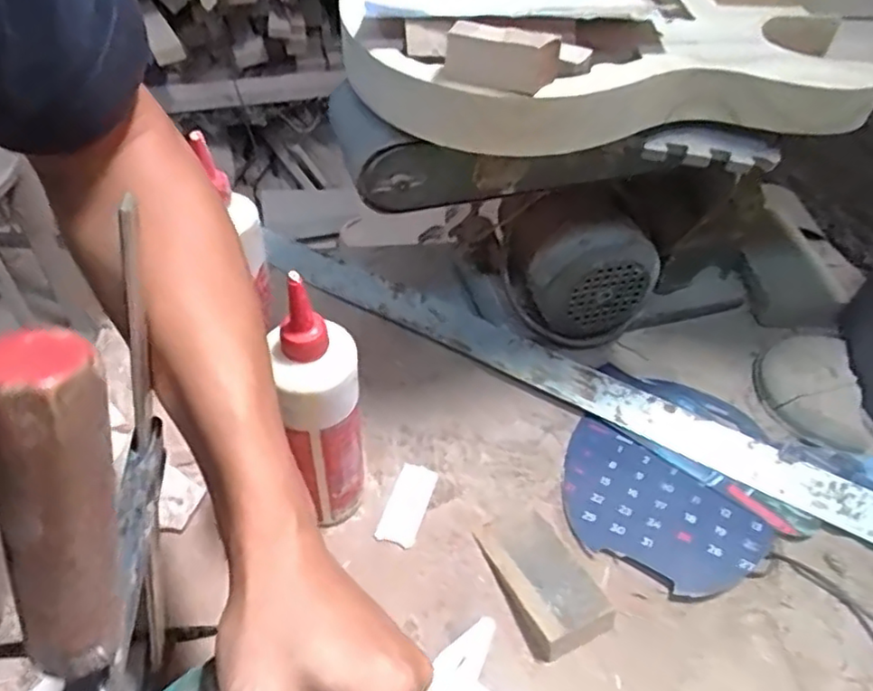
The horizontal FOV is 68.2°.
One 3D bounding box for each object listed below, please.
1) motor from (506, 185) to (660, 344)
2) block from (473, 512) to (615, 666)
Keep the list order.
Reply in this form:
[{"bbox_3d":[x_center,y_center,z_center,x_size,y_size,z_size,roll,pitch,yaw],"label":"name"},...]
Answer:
[{"bbox_3d":[0.149,-0.080,0.666,0.112,0.134,0.119,-21,50,-20],"label":"motor"},{"bbox_3d":[0.083,0.179,0.505,0.062,0.026,0.115,-17,49,-17],"label":"block"}]

